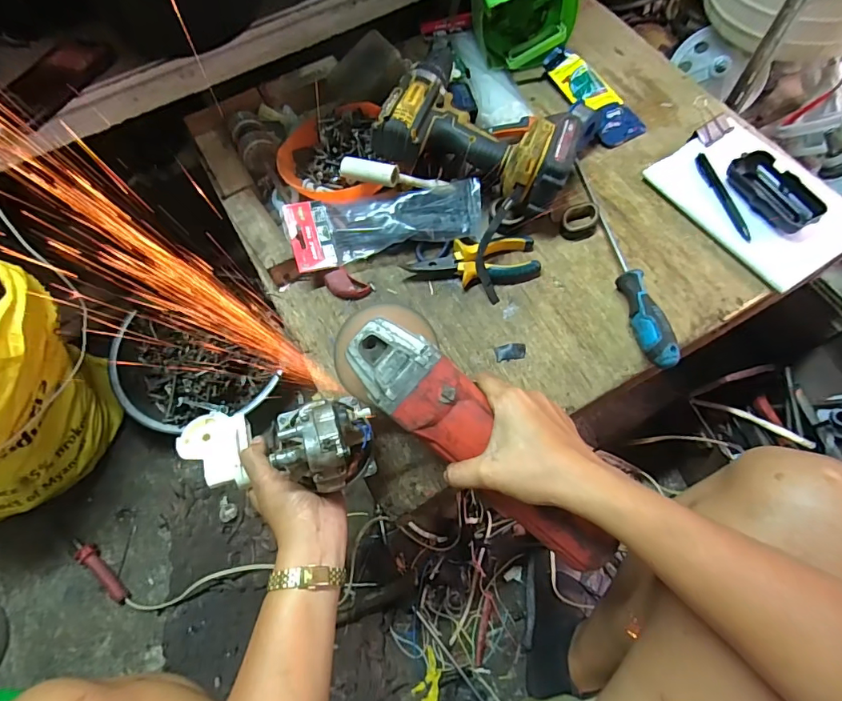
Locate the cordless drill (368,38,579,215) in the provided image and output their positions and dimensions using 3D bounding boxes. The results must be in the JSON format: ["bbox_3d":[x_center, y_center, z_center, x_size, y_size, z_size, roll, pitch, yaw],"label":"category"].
[{"bbox_3d":[0.079,-0.268,0.535,0.209,0.064,0.186,19,69,11],"label":"cordless drill"}]

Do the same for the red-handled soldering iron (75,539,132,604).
[{"bbox_3d":[-0.515,0.348,0.741,0.138,0.022,0.026,39,74,18],"label":"red-handled soldering iron"}]

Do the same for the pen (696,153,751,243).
[{"bbox_3d":[0.360,-0.185,0.554,0.016,0.008,0.132,-13,67,-2],"label":"pen"}]

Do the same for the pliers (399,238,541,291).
[{"bbox_3d":[0.059,-0.101,0.540,0.153,0.025,0.053,-6,66,1],"label":"pliers"}]

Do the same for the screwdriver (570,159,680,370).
[{"bbox_3d":[0.225,-0.114,0.527,0.025,0.037,0.290,-8,66,0],"label":"screwdriver"}]

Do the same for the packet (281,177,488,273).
[{"bbox_3d":[-0.039,-0.149,0.537,0.227,0.023,0.073,-11,66,-1],"label":"packet"}]

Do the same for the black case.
[{"bbox_3d":[0.412,-0.185,0.542,0.057,0.021,0.109,-25,68,-7],"label":"black case"}]

